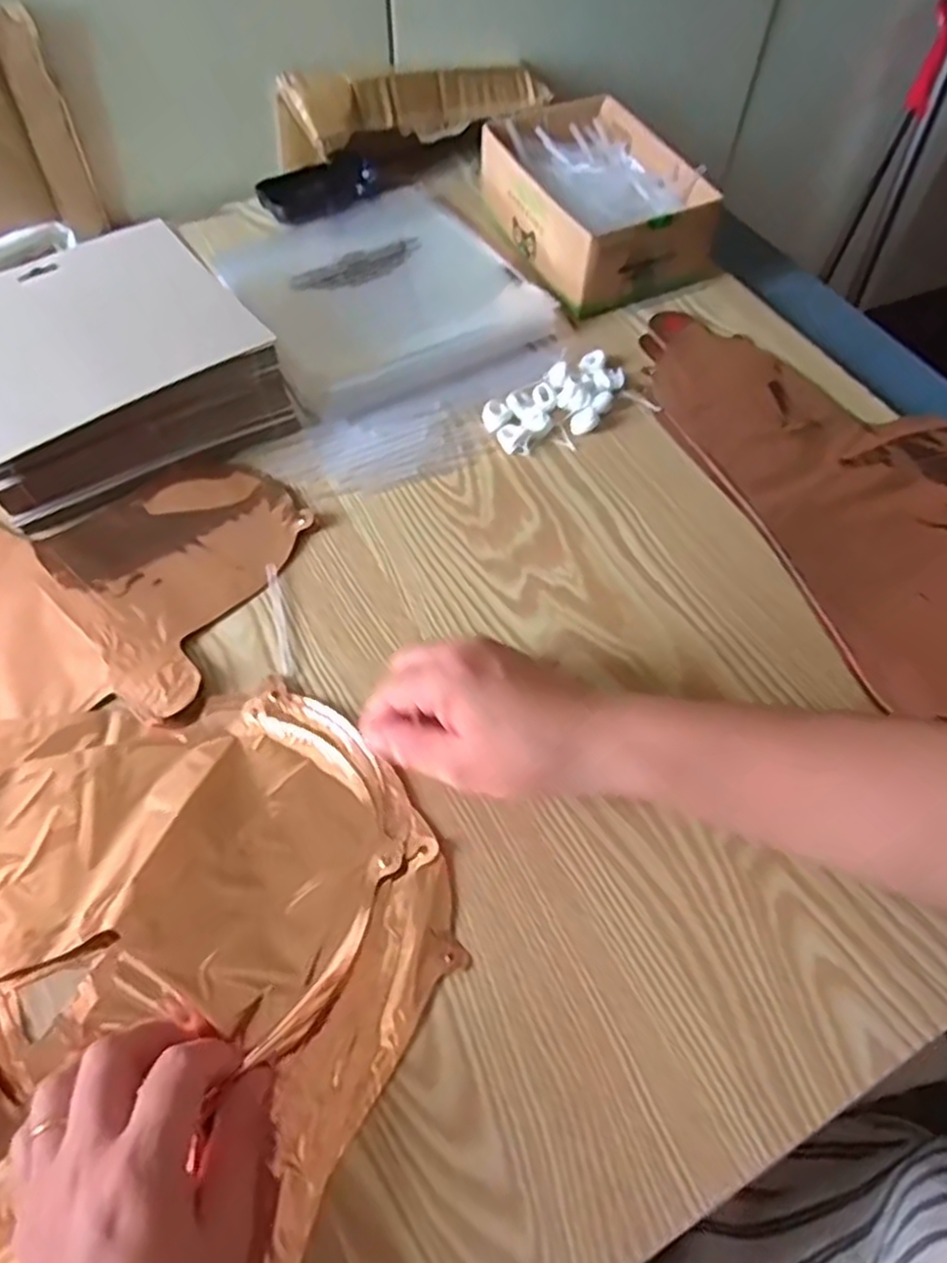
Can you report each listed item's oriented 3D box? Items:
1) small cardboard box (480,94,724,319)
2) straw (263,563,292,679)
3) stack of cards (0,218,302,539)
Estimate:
[{"bbox_3d":[0.104,-0.365,0.642,0.138,0.067,0.191,-21,61,-14],"label":"small cardboard box"},{"bbox_3d":[-0.117,-0.008,0.456,0.008,0.005,0.078,-12,59,-9],"label":"straw"},{"bbox_3d":[-0.254,-0.181,0.521,0.199,0.070,0.179,-30,63,-19],"label":"stack of cards"}]

